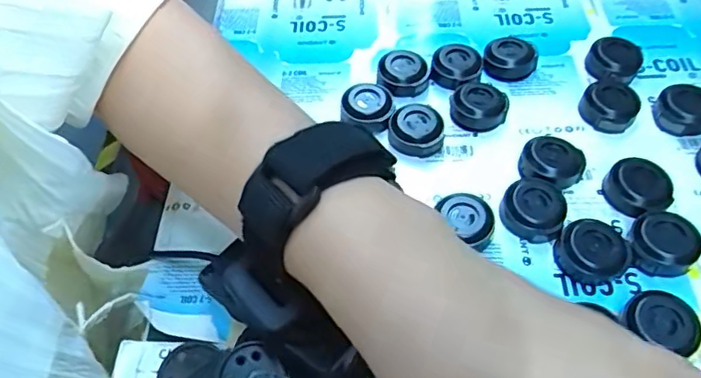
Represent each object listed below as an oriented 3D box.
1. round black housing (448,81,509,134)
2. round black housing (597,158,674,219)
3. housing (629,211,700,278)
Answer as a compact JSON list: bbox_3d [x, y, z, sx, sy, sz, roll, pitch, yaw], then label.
[{"bbox_3d":[0.072,-0.047,0.318,0.033,0.016,0.027,15,56,14],"label":"round black housing"},{"bbox_3d":[0.142,0.000,0.279,0.030,0.012,0.027,33,62,25],"label":"round black housing"},{"bbox_3d":[0.142,0.025,0.259,0.030,0.014,0.030,-2,53,2],"label":"housing"}]

